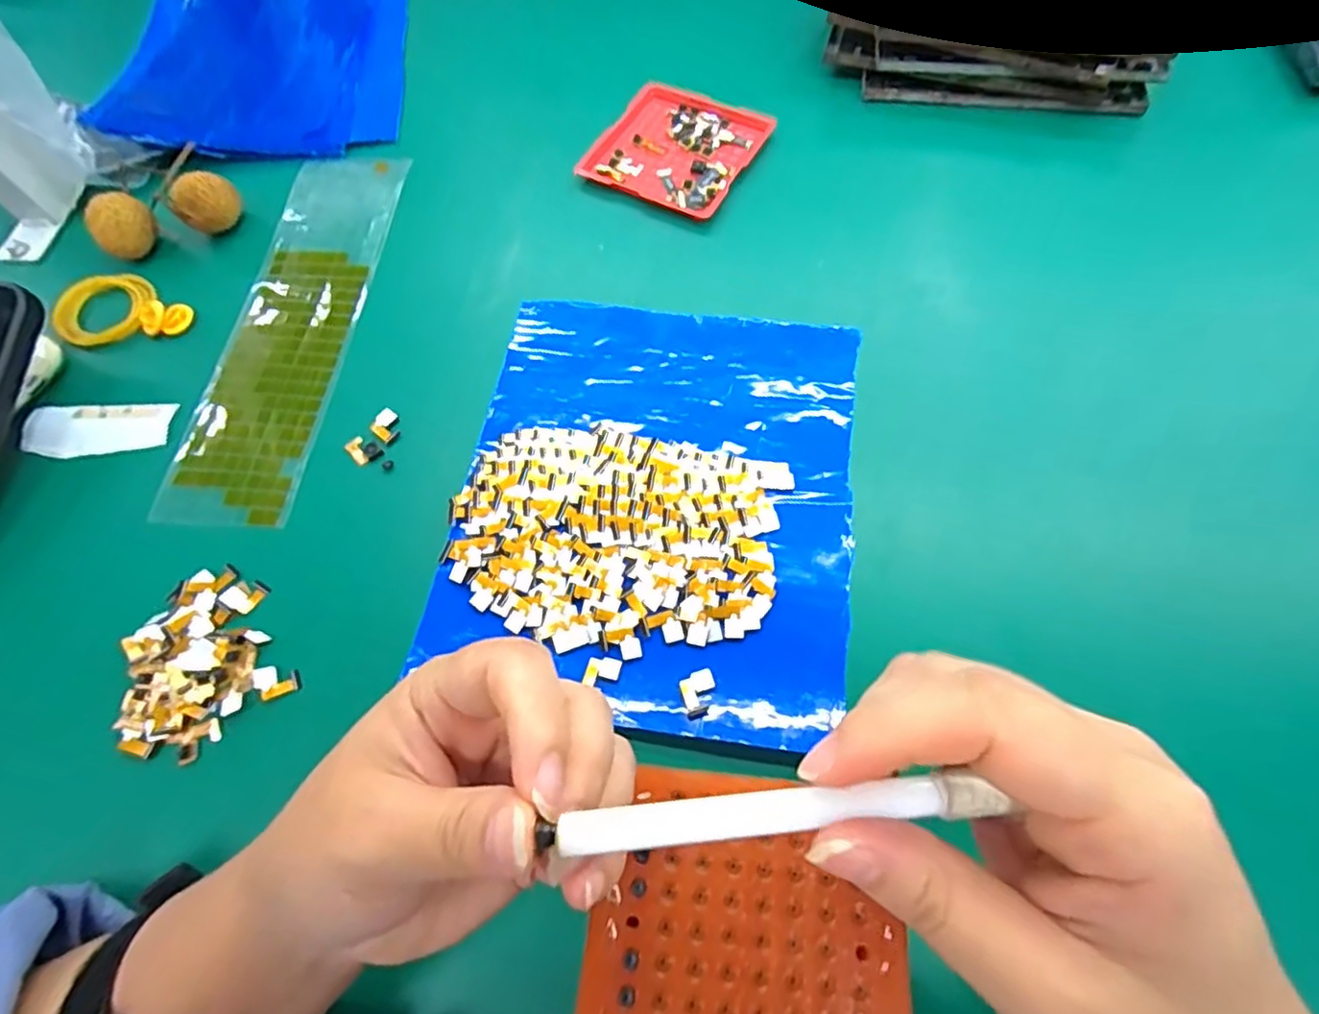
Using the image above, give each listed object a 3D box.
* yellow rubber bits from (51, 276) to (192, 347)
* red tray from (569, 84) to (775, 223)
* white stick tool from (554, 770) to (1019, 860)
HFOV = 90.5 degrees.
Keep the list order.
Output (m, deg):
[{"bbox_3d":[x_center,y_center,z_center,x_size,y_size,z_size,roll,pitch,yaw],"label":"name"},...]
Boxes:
[{"bbox_3d":[-0.325,-0.115,0.391,0.073,0.010,0.054,31,69,16],"label":"yellow rubber bits"},{"bbox_3d":[0.013,-0.239,0.438,0.100,0.015,0.101,29,69,15],"label":"red tray"},{"bbox_3d":[0.026,0.066,0.140,0.091,0.005,0.009,-4,64,-3],"label":"white stick tool"}]

